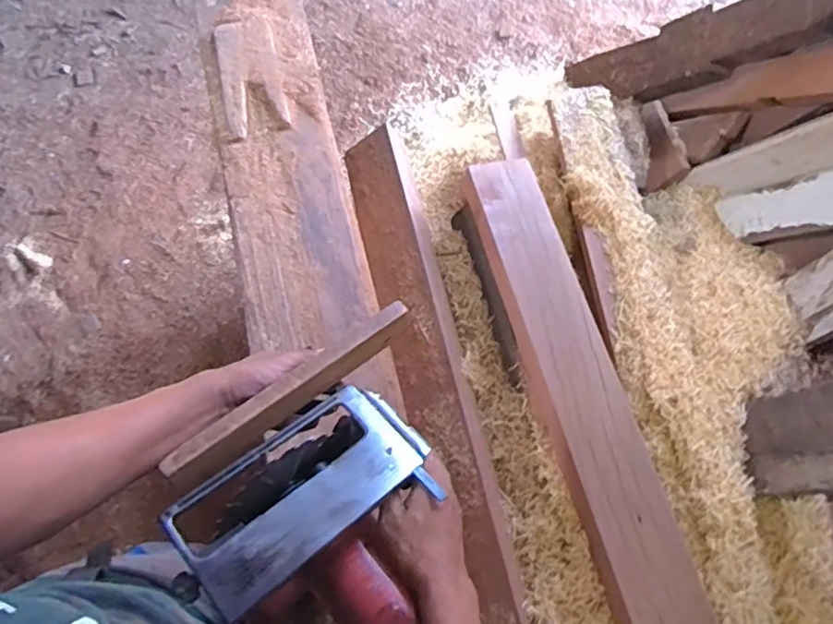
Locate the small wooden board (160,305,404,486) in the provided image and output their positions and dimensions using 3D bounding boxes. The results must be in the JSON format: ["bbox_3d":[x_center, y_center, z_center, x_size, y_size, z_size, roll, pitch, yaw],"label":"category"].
[{"bbox_3d":[-0.125,0.085,0.629,0.297,0.057,0.016,-37,48,-24],"label":"small wooden board"}]

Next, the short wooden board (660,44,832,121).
[{"bbox_3d":[0.737,-0.476,1.204,0.029,0.613,0.129,27,97,-17],"label":"short wooden board"}]

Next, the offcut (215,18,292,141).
[{"bbox_3d":[-0.304,-0.426,1.062,0.110,0.022,0.261,-12,69,-6],"label":"offcut"}]

